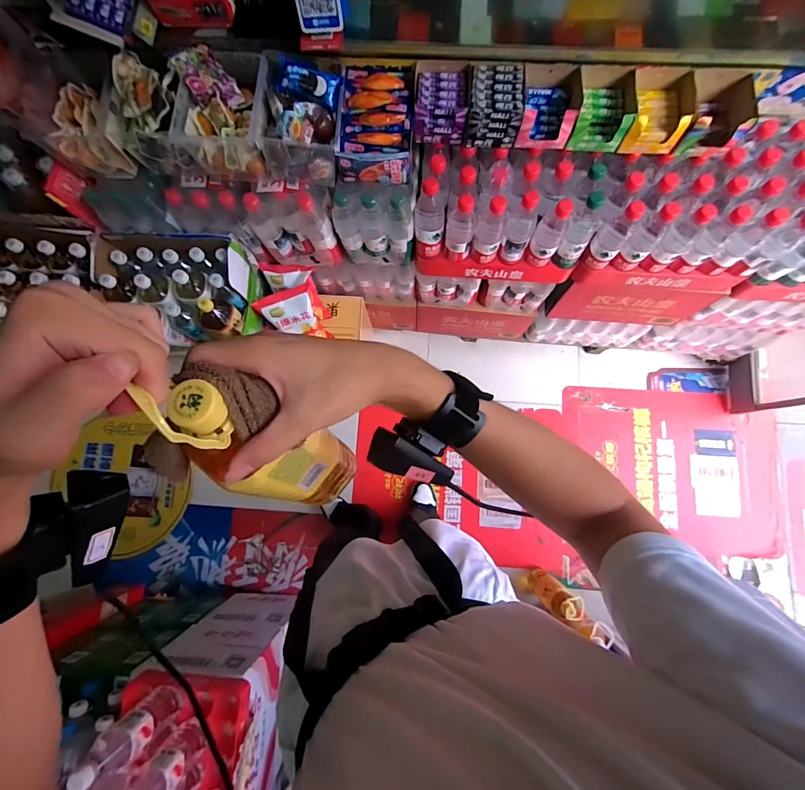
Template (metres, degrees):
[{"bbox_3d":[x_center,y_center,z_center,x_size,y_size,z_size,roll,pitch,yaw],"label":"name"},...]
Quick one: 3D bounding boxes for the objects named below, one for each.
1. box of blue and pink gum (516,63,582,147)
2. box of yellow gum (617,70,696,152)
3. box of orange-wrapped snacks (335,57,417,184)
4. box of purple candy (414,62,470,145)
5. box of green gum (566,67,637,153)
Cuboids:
[{"bbox_3d":[0.286,-0.563,0.731,0.108,0.068,0.117,4,81,3],"label":"box of blue and pink gum"},{"bbox_3d":[0.496,-0.549,0.732,0.116,0.085,0.114,2,80,3],"label":"box of yellow gum"},{"bbox_3d":[-0.050,-0.551,0.753,0.148,0.078,0.210,3,80,3],"label":"box of orange-wrapped snacks"},{"bbox_3d":[0.078,-0.587,0.747,0.103,0.059,0.135,2,80,3],"label":"box of purple candy"},{"bbox_3d":[0.393,-0.560,0.734,0.108,0.068,0.118,7,81,4],"label":"box of green gum"}]

